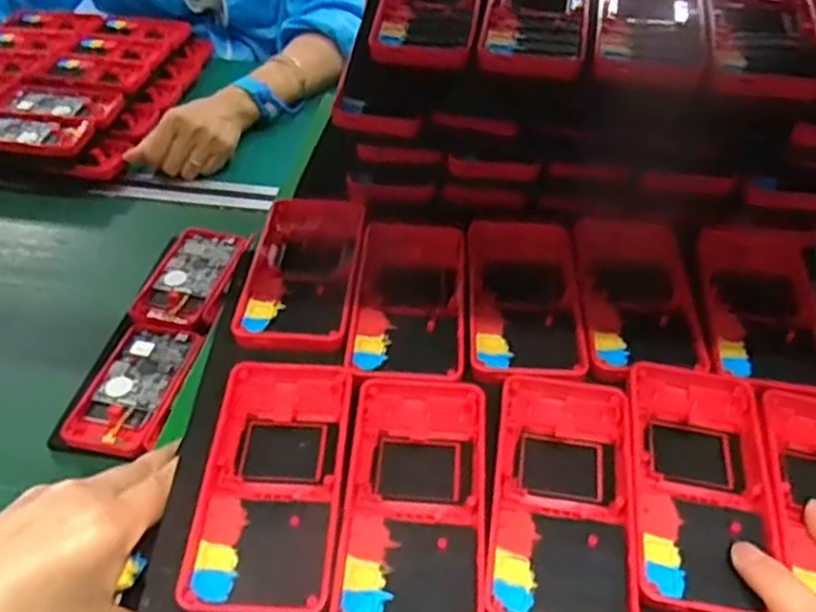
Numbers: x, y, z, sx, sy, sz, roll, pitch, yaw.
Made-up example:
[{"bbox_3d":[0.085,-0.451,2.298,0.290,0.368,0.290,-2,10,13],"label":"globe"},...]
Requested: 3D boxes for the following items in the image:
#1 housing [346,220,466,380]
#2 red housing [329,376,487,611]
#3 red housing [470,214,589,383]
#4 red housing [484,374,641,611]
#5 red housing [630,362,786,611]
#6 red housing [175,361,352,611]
[{"bbox_3d":[0.002,-0.003,0.422,0.060,0.016,0.119,5,45,2],"label":"housing"},{"bbox_3d":[0.003,0.085,0.334,0.062,0.015,0.124,4,45,1],"label":"red housing"},{"bbox_3d":[0.066,-0.005,0.423,0.062,0.012,0.128,4,45,1],"label":"red housing"},{"bbox_3d":[0.070,0.084,0.337,0.062,0.015,0.125,8,45,5],"label":"red housing"},{"bbox_3d":[0.136,0.082,0.344,0.064,0.019,0.124,8,45,5],"label":"red housing"},{"bbox_3d":[-0.061,0.079,0.342,0.061,0.019,0.124,3,45,0],"label":"red housing"}]

